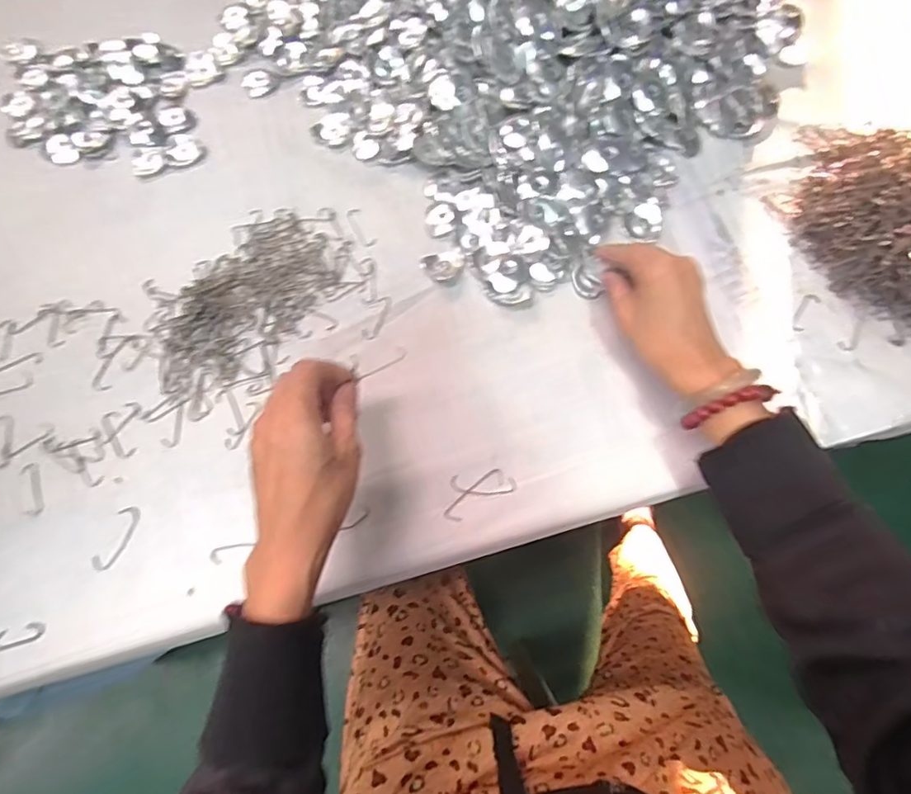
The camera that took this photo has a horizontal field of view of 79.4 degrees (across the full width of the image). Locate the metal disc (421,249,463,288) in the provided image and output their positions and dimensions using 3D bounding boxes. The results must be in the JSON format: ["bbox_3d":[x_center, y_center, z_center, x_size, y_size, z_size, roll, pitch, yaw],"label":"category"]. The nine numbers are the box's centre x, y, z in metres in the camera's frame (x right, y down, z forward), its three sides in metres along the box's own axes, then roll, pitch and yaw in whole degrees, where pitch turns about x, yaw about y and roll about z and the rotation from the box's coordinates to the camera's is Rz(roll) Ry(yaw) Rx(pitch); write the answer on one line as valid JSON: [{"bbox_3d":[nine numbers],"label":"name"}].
[{"bbox_3d":[-0.010,-0.112,0.482,0.036,0.004,0.030,-16,87,2],"label":"metal disc"}]

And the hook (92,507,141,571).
[{"bbox_3d":[-0.260,0.108,0.421,0.019,0.004,0.050,21,74,7],"label":"hook"}]

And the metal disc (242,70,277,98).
[{"bbox_3d":[-0.199,-0.320,0.558,0.030,0.004,0.034,-36,76,-10],"label":"metal disc"}]

